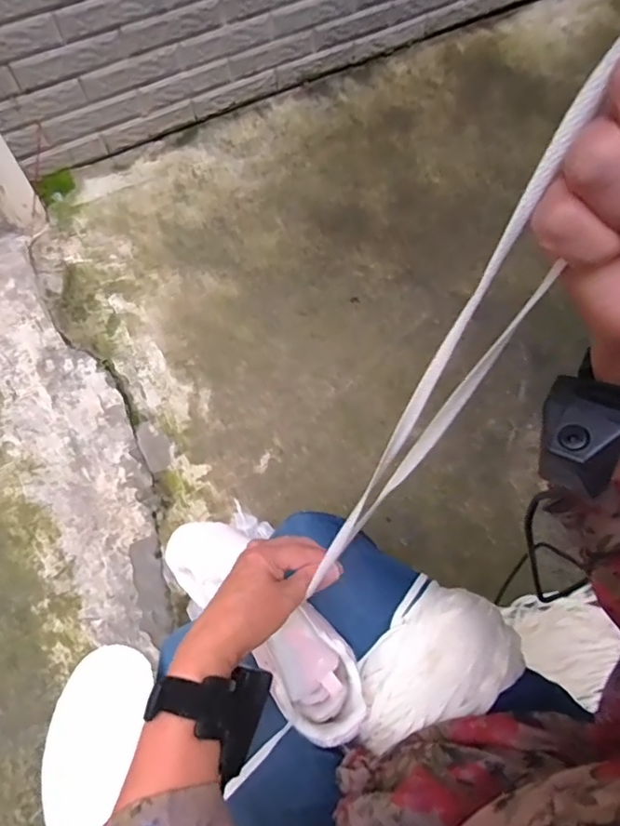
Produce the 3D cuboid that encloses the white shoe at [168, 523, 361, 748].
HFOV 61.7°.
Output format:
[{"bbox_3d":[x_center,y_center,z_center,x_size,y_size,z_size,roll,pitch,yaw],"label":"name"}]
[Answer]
[{"bbox_3d":[-0.052,0.223,0.568,0.089,0.086,0.286,-42,72,-17],"label":"white shoe"}]

